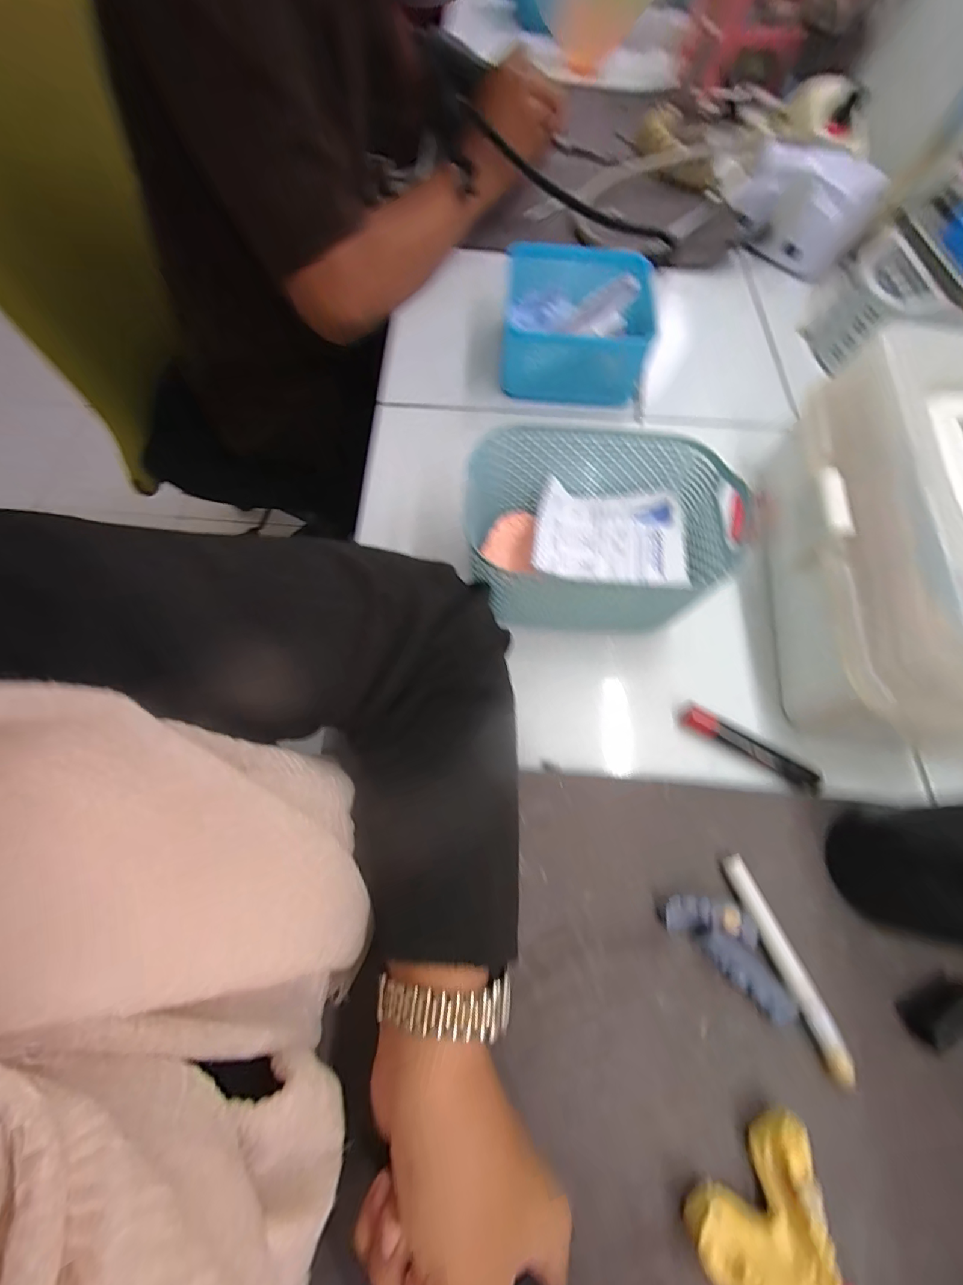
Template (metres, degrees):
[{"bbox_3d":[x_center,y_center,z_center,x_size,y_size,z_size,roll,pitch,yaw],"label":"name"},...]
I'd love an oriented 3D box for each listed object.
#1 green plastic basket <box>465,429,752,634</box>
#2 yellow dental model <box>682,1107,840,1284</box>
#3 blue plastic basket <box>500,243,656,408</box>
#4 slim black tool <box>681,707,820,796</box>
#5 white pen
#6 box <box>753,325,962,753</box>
[{"bbox_3d":[0.079,-0.075,0.318,0.174,0.075,0.117,2,68,-2],"label":"green plastic basket"},{"bbox_3d":[0.129,0.257,0.203,0.068,0.029,0.046,-32,71,-16],"label":"yellow dental model"},{"bbox_3d":[0.087,-0.301,0.421,0.127,0.060,0.129,6,65,-1],"label":"blue plastic basket"},{"bbox_3d":[0.177,0.069,0.296,0.088,0.011,0.016,28,67,9],"label":"slim black tool"},{"bbox_3d":[0.166,0.174,0.247,0.015,0.010,0.107,-17,68,-11],"label":"white pen"},{"bbox_3d":[0.286,-0.061,0.286,0.148,0.117,0.250,5,65,-1],"label":"box"}]

